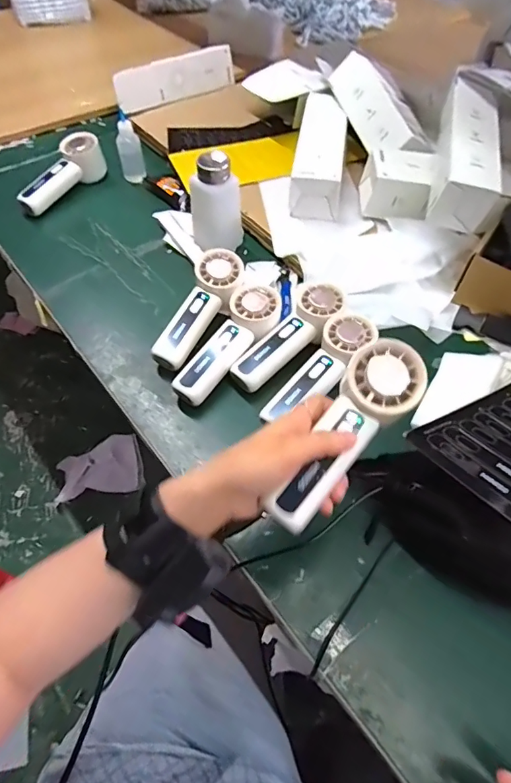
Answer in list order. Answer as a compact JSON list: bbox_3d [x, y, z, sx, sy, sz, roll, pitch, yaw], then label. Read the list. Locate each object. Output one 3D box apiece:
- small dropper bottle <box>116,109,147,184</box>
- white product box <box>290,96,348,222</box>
[{"bbox_3d":[-0.193,-0.372,0.710,0.030,0.094,0.028,36,61,22],"label":"small dropper bottle"},{"bbox_3d":[0.097,-0.348,0.675,0.071,0.062,0.231,8,54,5],"label":"white product box"}]

